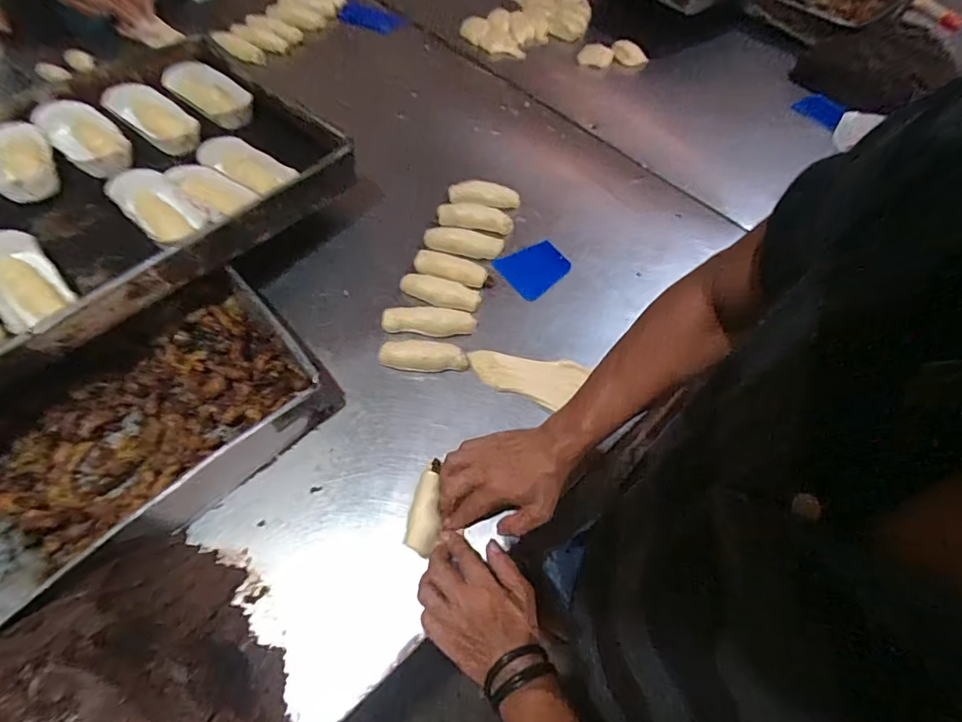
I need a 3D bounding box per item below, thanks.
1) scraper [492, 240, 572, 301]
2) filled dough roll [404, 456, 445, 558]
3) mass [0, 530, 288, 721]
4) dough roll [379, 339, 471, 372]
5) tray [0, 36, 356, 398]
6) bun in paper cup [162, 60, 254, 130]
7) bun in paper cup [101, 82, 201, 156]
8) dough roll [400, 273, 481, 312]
[{"bbox_3d":[0.075,-0.128,0.659,0.092,0.005,0.077,-34,68,-21],"label":"scraper"},{"bbox_3d":[-0.055,0.147,0.490,0.034,0.032,0.090,9,77,1],"label":"filled dough roll"},{"bbox_3d":[-0.303,0.264,0.348,0.245,0.120,0.207,-38,69,-22],"label":"mass"},{"bbox_3d":[-0.068,-0.006,0.573,0.104,0.022,0.033,5,60,-1],"label":"dough roll"},{"bbox_3d":[-0.570,-0.126,0.525,0.409,0.060,0.788,39,65,17],"label":"tray"},{"bbox_3d":[-0.398,-0.390,0.710,0.139,0.037,0.071,37,64,16],"label":"bun in paper cup"},{"bbox_3d":[-0.459,-0.344,0.679,0.130,0.034,0.060,32,62,-3],"label":"bun in paper cup"},{"bbox_3d":[-0.051,-0.090,0.619,0.102,0.019,0.038,15,60,5],"label":"dough roll"}]

